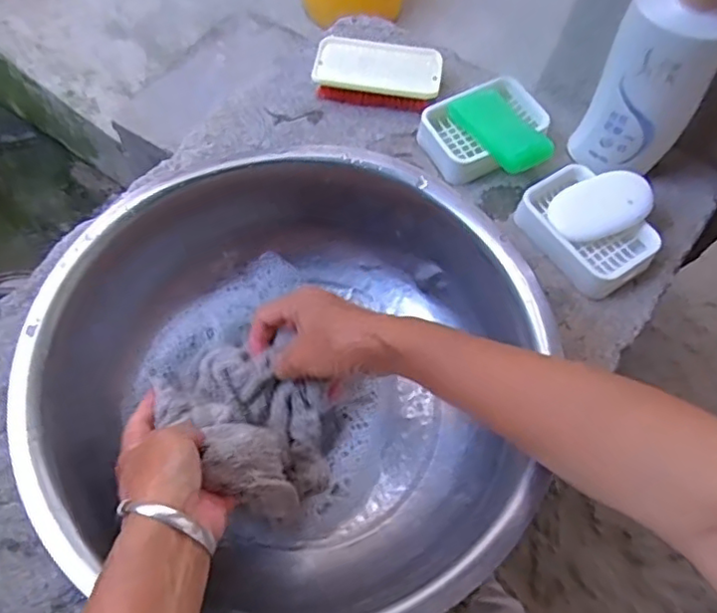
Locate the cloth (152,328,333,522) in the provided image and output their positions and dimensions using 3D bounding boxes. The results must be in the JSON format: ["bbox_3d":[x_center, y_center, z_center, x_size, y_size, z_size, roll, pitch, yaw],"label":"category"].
[{"bbox_3d":[-0.078,0.080,0.462,0.102,0.073,0.136,-30,67,-13],"label":"cloth"}]

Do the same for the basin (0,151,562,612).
[{"bbox_3d":[-0.050,0.056,0.468,0.339,0.118,0.340,0,64,1],"label":"basin"}]

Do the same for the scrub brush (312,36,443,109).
[{"bbox_3d":[0.020,-0.245,0.655,0.129,0.026,0.062,10,64,6],"label":"scrub brush"}]

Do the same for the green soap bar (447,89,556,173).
[{"bbox_3d":[0.137,-0.171,0.598,0.049,0.027,0.106,-25,66,-11],"label":"green soap bar"}]

